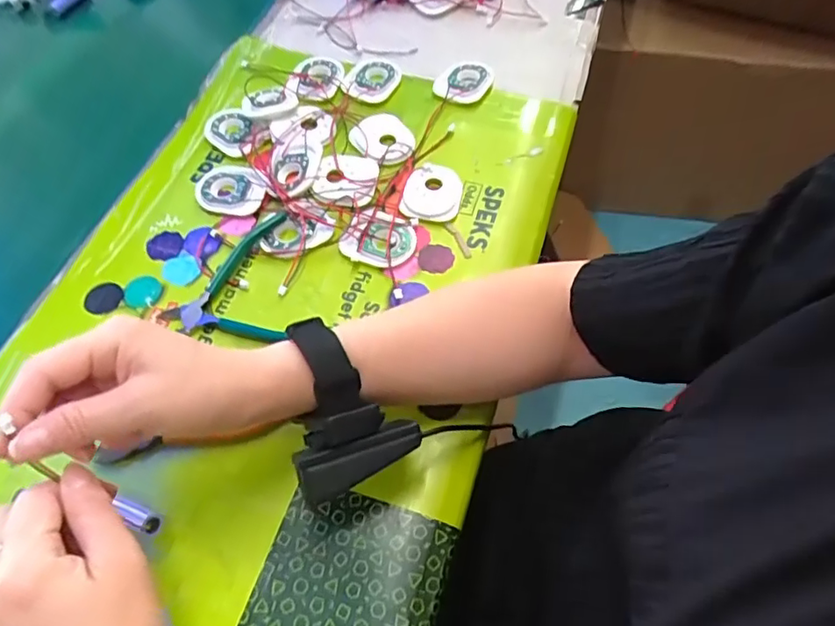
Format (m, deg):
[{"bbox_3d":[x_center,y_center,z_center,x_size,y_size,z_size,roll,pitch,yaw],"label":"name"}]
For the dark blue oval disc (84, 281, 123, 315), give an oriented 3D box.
[{"bbox_3d":[-0.237,-0.011,0.436,0.027,0.006,0.026,-38,66,-19],"label":"dark blue oval disc"}]

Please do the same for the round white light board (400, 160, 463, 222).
[{"bbox_3d":[0.013,-0.100,0.476,0.046,0.010,0.056,10,60,7],"label":"round white light board"}]

